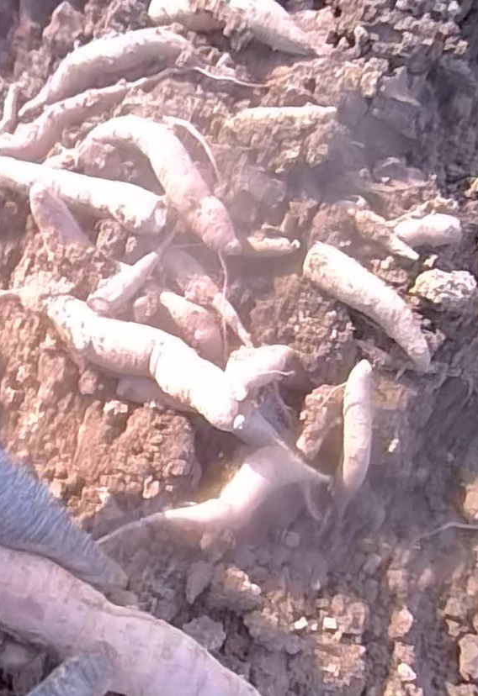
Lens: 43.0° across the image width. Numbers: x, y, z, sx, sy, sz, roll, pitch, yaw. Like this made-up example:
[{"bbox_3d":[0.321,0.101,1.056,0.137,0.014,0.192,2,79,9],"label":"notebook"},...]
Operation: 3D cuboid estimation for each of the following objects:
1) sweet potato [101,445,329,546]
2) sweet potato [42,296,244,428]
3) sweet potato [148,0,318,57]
[{"bbox_3d":[-0.013,0.116,0.480,0.190,0.033,0.039,-17,73,-25],"label":"sweet potato"},{"bbox_3d":[-0.074,0.008,0.487,0.181,0.050,0.049,30,73,7],"label":"sweet potato"},{"bbox_3d":[-0.009,-0.359,0.657,0.202,0.048,0.048,22,72,17],"label":"sweet potato"}]

